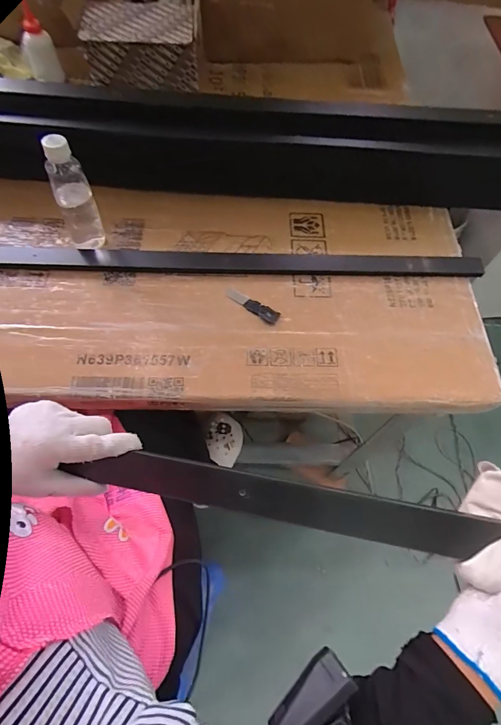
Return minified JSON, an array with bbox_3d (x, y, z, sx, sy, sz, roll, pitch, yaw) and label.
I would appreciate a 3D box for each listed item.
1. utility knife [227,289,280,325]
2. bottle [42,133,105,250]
[{"bbox_3d":[0.003,-0.091,0.643,0.091,0.011,0.024,30,65,11],"label":"utility knife"},{"bbox_3d":[-0.260,-0.242,0.589,0.051,0.182,0.064,-20,66,-13],"label":"bottle"}]

